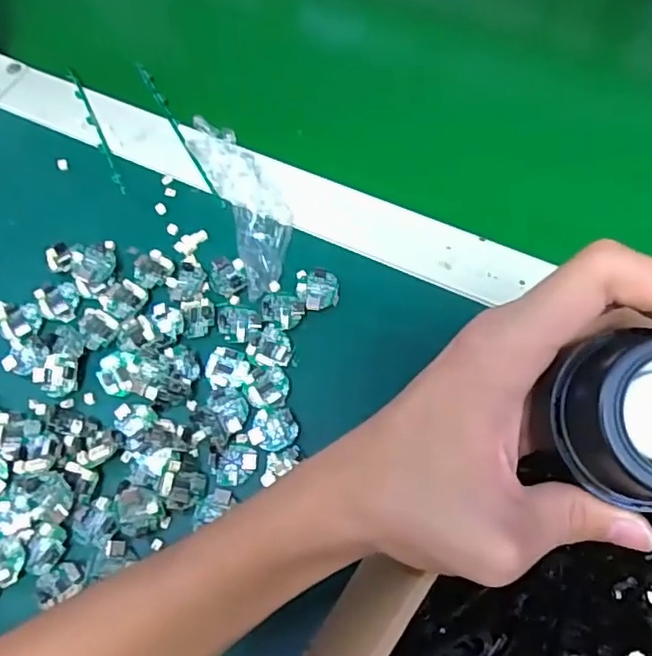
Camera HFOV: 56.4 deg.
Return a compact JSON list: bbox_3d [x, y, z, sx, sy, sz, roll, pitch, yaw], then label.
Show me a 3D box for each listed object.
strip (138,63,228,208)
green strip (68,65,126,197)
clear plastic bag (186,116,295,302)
[{"bbox_3d":[-0.098,-0.134,0.409,0.008,0.006,0.139,-28,65,-11],"label":"strip"},{"bbox_3d":[-0.159,-0.141,0.415,0.006,0.004,0.134,-24,64,-9],"label":"green strip"},{"bbox_3d":[-0.050,-0.085,0.376,0.041,0.022,0.142,-21,64,-8],"label":"clear plastic bag"}]

